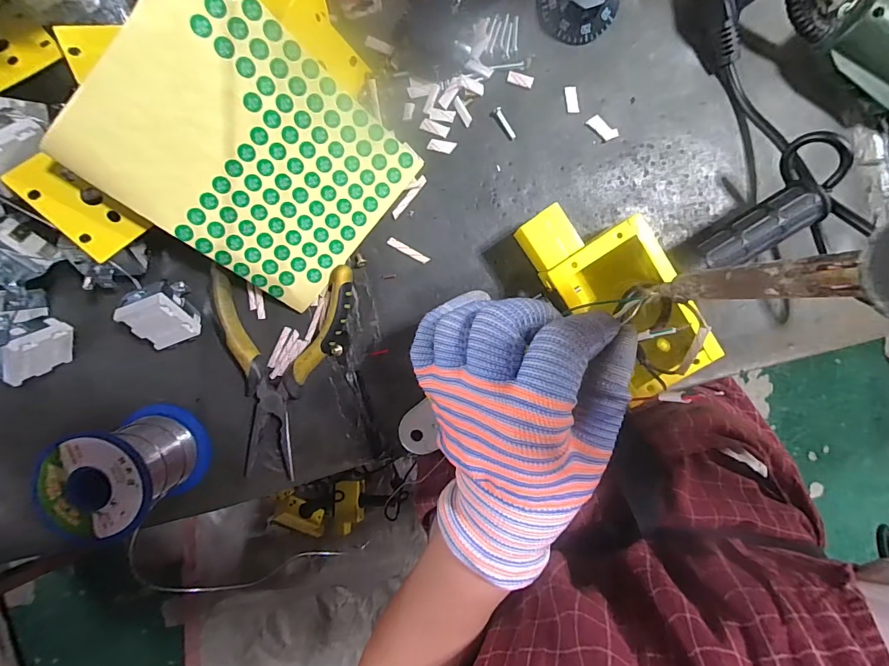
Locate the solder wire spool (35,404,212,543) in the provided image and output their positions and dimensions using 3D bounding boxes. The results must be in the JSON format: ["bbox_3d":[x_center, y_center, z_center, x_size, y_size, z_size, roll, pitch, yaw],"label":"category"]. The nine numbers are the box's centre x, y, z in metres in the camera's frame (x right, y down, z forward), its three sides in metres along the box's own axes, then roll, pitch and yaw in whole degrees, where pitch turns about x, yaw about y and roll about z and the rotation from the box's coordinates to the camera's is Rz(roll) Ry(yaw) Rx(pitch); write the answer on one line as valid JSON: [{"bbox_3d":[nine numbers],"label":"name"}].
[{"bbox_3d":[-0.204,0.087,0.269,0.063,0.067,0.063,-9,95,0],"label":"solder wire spool"}]

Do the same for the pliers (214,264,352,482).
[{"bbox_3d":[-0.116,0.025,0.283,0.088,0.016,0.146,8,94,-1],"label":"pliers"}]

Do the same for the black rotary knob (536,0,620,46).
[{"bbox_3d":[0.085,-0.211,0.257,0.049,0.028,0.044,26,94,-3],"label":"black rotary knob"}]

